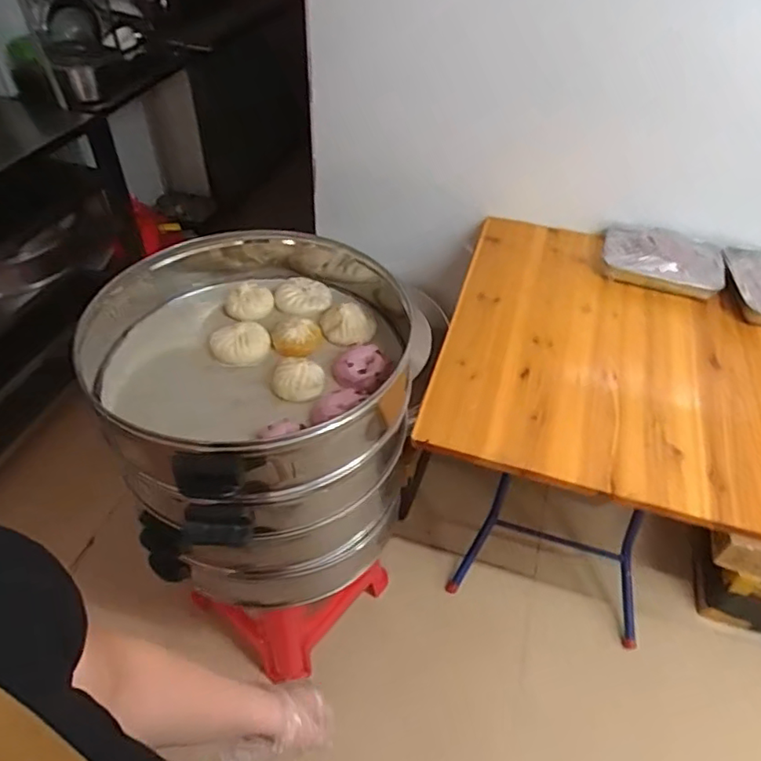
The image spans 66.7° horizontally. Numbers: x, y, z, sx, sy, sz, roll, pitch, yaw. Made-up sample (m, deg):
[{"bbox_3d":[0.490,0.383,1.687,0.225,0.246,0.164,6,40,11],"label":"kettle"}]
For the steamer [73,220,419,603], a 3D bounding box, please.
[{"bbox_3d":[-0.211,0.046,1.045,0.475,0.408,0.549,0,45,-4],"label":"steamer"}]

